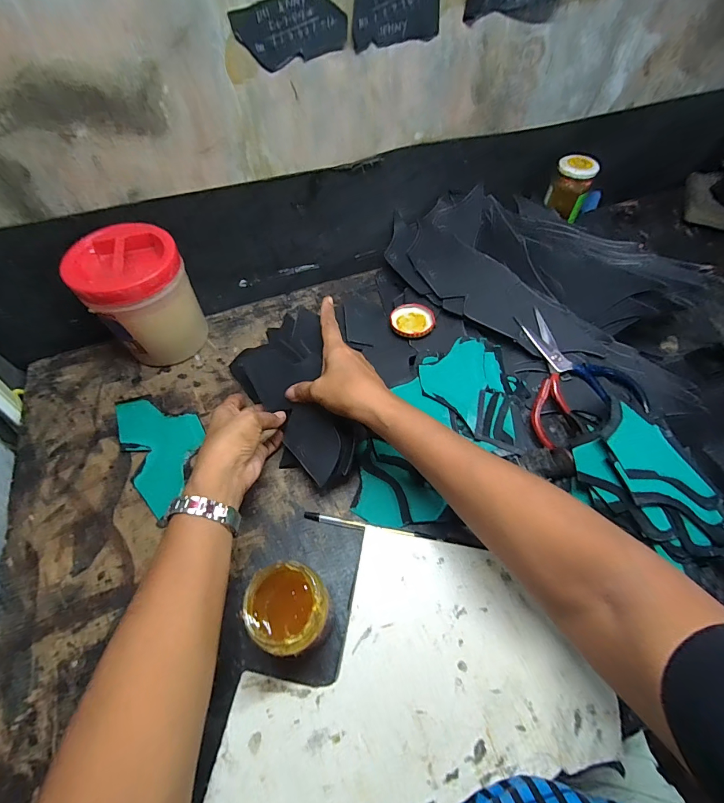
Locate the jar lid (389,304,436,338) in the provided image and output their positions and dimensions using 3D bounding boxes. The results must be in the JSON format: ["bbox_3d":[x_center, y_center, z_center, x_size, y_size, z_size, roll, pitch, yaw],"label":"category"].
[{"bbox_3d":[0.068,-0.110,0.502,0.060,0.009,0.053,-7,57,1],"label":"jar lid"}]

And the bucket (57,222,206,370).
[{"bbox_3d":[-0.273,-0.129,0.482,0.114,0.144,0.108,-1,56,1],"label":"bucket"}]

